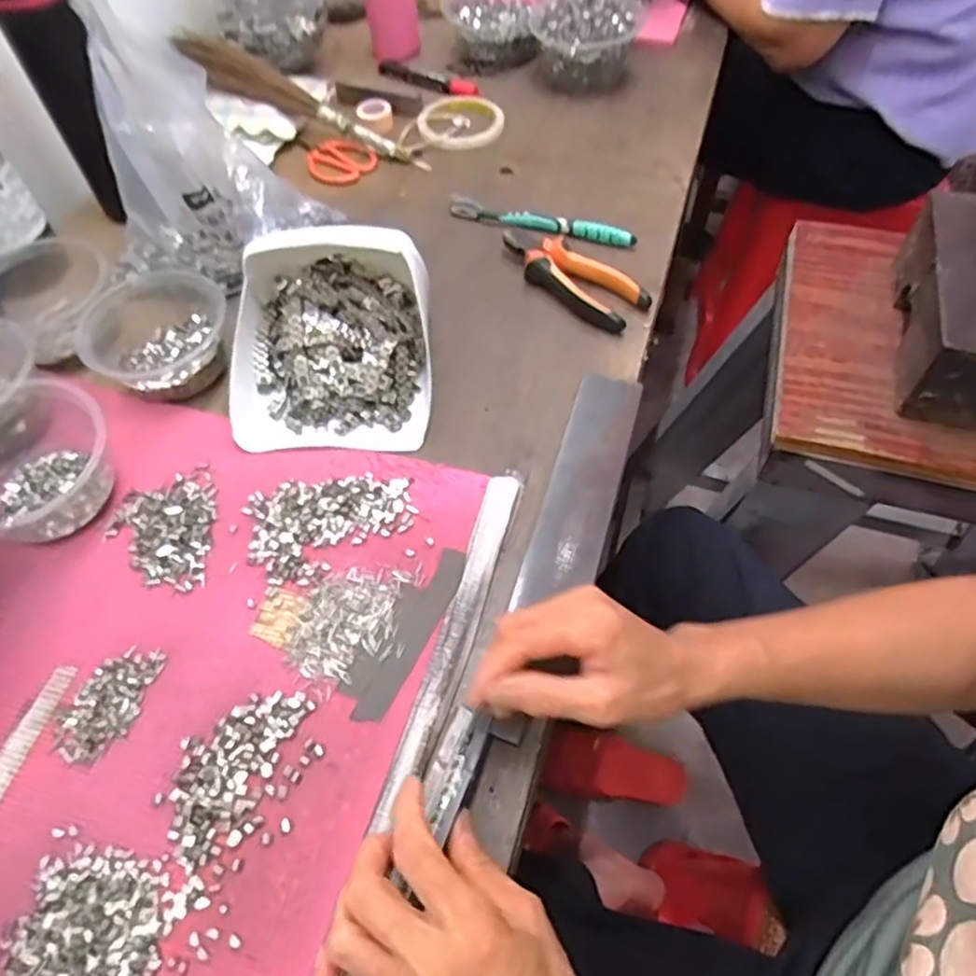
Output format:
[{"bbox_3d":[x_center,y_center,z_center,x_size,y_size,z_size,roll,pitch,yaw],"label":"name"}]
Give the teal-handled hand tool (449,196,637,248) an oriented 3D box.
[{"bbox_3d":[0.052,-0.263,0.666,0.186,0.016,0.020,17,58,11],"label":"teal-handled hand tool"}]

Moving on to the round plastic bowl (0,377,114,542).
[{"bbox_3d":[-0.326,-0.024,0.482,0.115,0.058,0.110,0,57,0],"label":"round plastic bowl"}]

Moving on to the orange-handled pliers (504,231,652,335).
[{"bbox_3d":[0.071,-0.190,0.614,0.148,0.023,0.057,35,63,21],"label":"orange-handled pliers"}]

